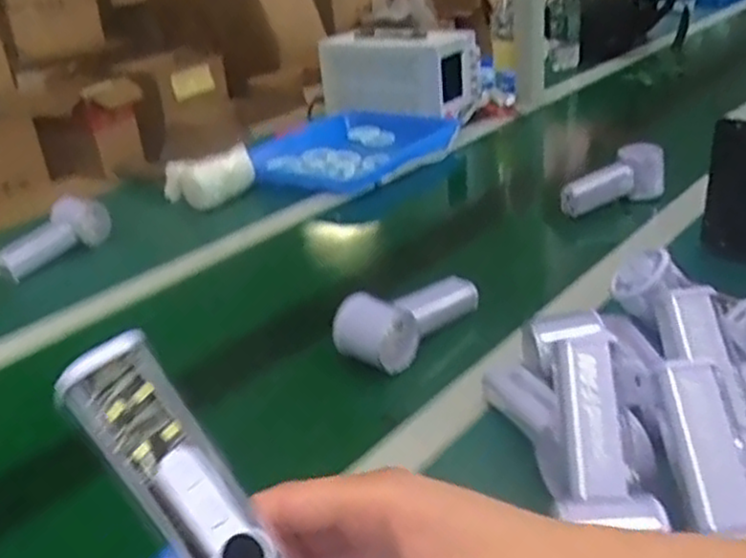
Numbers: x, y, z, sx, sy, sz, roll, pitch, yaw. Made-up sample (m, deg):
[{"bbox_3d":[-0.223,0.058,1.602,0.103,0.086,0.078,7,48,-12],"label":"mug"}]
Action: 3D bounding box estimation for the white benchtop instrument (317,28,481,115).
[{"bbox_3d":[0.045,-0.386,1.390,0.280,0.130,0.120,13,32,35],"label":"white benchtop instrument"}]

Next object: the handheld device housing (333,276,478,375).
[{"bbox_3d":[0.036,0.029,0.700,0.147,0.049,0.059,-27,33,-36],"label":"handheld device housing"}]

